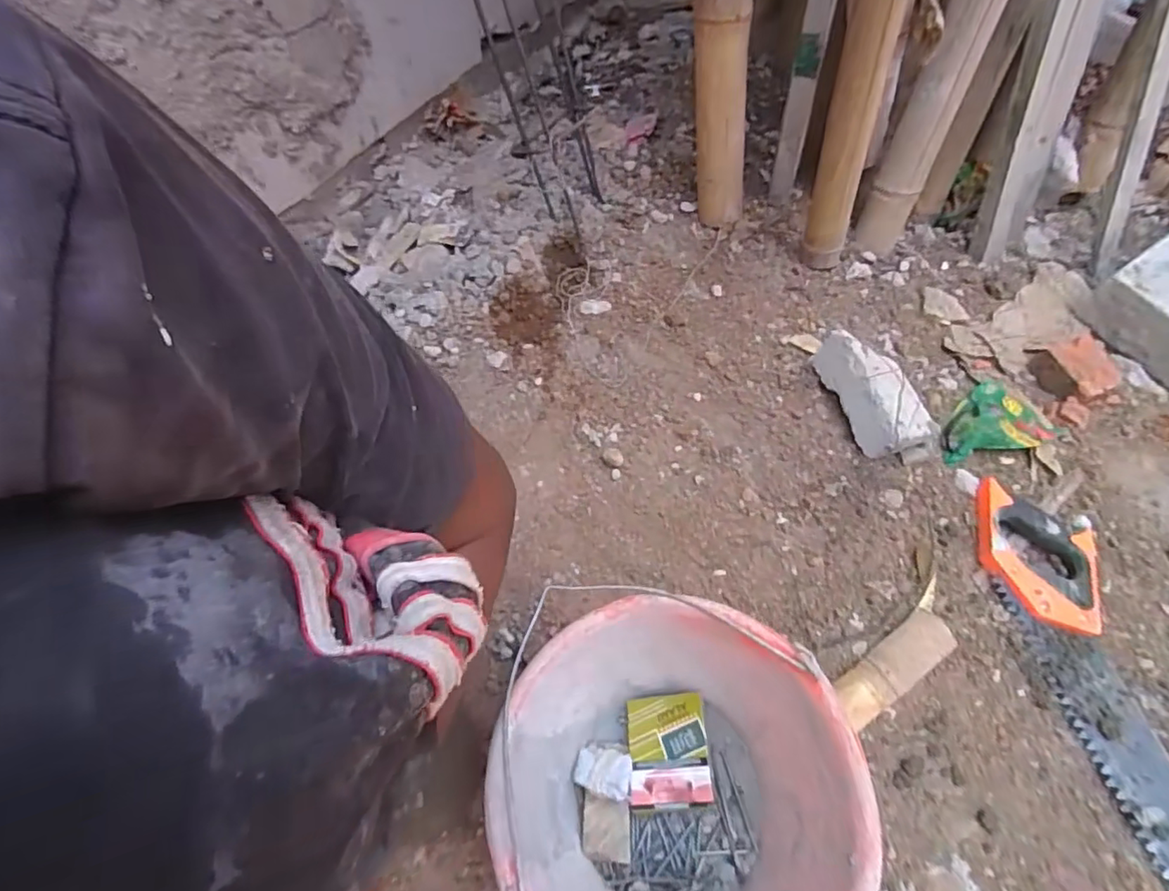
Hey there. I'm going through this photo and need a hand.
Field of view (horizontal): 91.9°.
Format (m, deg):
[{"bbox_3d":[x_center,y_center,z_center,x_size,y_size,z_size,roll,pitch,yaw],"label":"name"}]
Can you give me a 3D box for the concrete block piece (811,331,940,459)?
[{"bbox_3d":[0.337,-0.068,0.669,0.082,0.066,0.161,-20,64,-11],"label":"concrete block piece"}]

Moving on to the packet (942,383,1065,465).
[{"bbox_3d":[0.484,-0.031,0.663,0.136,0.054,0.094,-25,65,-14],"label":"packet"}]

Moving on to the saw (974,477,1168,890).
[{"bbox_3d":[0.512,0.285,0.513,0.111,0.023,0.535,-7,62,-4],"label":"saw"}]

